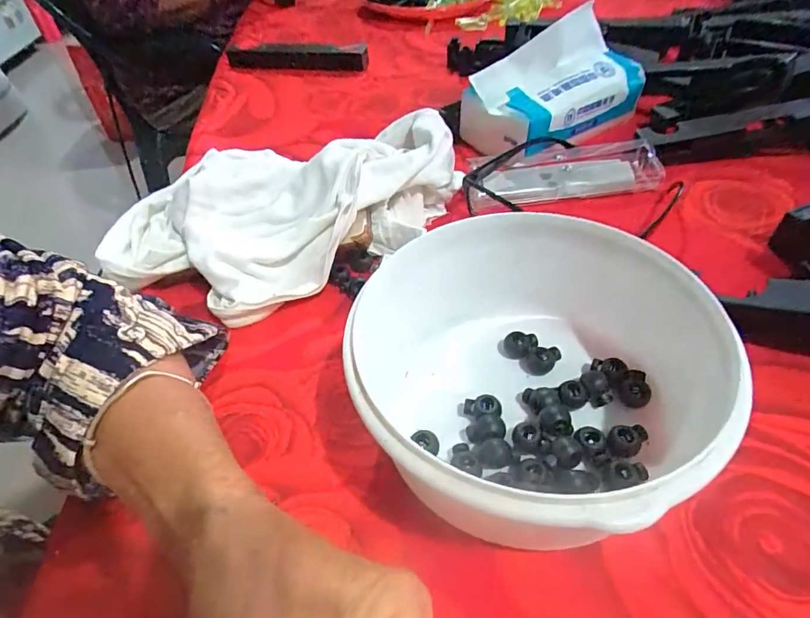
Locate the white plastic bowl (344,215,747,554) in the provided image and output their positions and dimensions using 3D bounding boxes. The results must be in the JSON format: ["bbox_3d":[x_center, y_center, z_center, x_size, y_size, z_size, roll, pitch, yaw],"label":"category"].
[{"bbox_3d":[0.060,0.032,0.233,0.162,0.077,0.162,-2,45,2],"label":"white plastic bowl"}]

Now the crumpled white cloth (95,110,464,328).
[{"bbox_3d":[-0.095,-0.097,0.383,0.275,0.056,0.185,-36,53,-28],"label":"crumpled white cloth"}]

